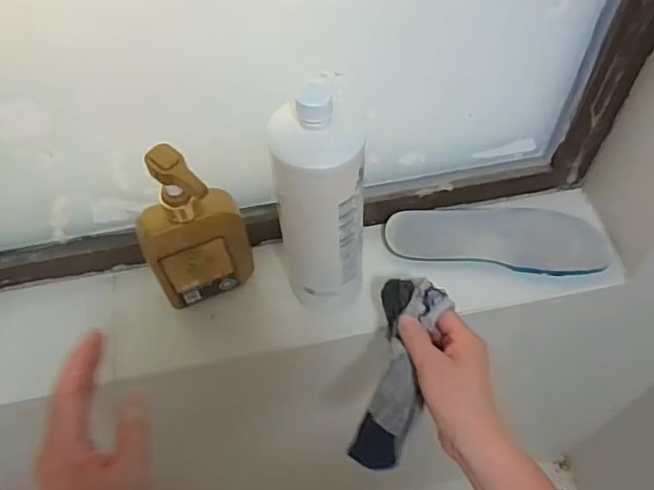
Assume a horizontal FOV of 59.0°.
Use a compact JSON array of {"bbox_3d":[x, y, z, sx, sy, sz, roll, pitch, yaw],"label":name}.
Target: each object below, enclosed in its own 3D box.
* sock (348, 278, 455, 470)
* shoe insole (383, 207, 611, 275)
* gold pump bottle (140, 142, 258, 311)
[{"bbox_3d":[0.065,0.115,0.522,0.059,0.033,0.169,13,78,10],"label":"sock"},{"bbox_3d":[0.183,-0.009,0.630,0.230,0.025,0.080,7,57,7],"label":"shoe insole"},{"bbox_3d":[-0.120,-0.008,0.510,0.098,0.179,0.052,-19,58,-10],"label":"gold pump bottle"}]

